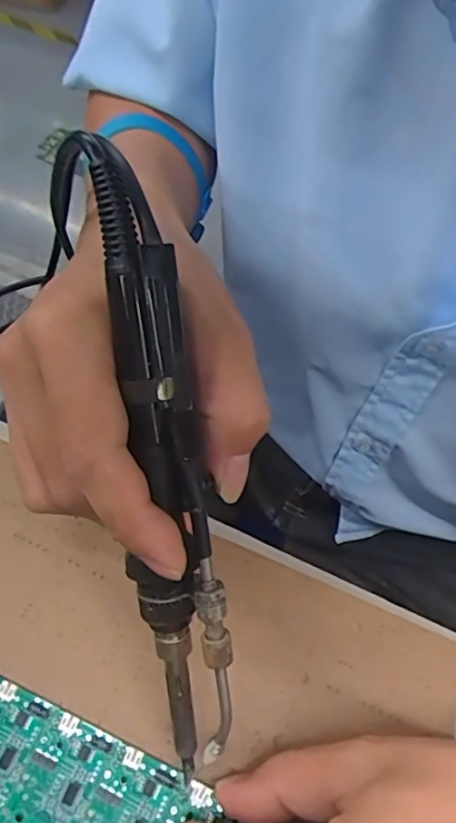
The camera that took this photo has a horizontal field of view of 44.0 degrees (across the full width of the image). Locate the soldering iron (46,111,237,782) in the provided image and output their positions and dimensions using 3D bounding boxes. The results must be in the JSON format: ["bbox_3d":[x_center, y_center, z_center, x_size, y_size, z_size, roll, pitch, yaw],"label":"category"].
[{"bbox_3d":[-0.024,0.013,0.182,0.030,0.033,0.203,-10,98,-7],"label":"soldering iron"}]

